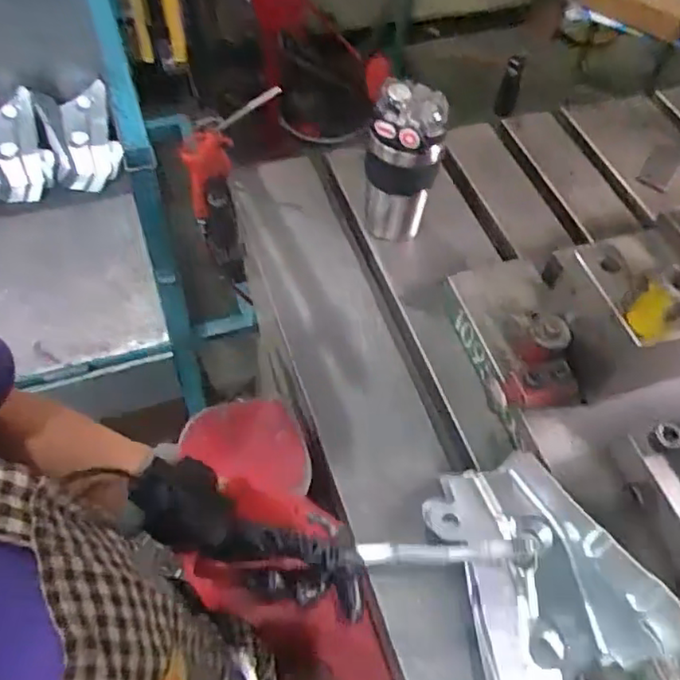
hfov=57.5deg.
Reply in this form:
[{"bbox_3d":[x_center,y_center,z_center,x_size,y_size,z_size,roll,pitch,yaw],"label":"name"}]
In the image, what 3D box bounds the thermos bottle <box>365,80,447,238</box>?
[{"bbox_3d":[0.069,-0.190,0.701,0.080,0.192,0.068,16,56,5],"label":"thermos bottle"}]

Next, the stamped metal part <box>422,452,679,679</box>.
[{"bbox_3d":[0.162,0.190,0.521,0.145,0.063,0.195,-15,59,-15],"label":"stamped metal part"}]

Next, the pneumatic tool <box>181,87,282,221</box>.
[{"bbox_3d":[-0.159,-0.241,0.789,0.074,0.228,0.039,9,49,-38],"label":"pneumatic tool"}]

